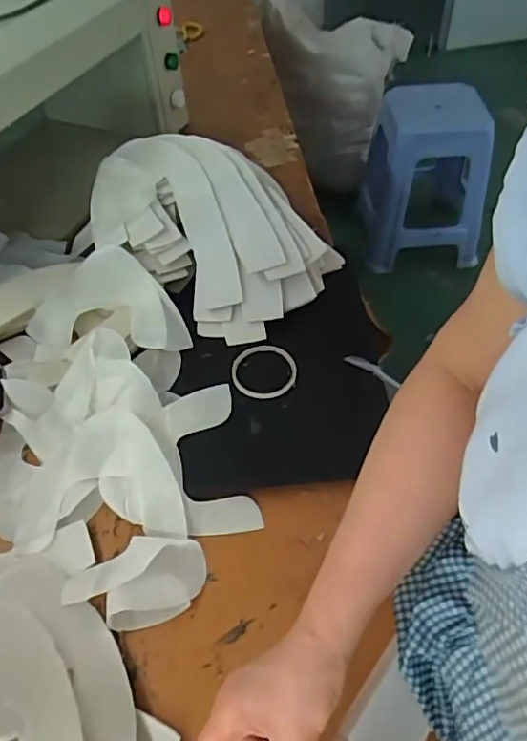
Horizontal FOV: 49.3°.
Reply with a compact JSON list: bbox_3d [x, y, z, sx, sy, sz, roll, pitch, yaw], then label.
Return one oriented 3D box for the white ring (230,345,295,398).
[{"bbox_3d":[0.001,-0.002,0.767,0.085,0.013,0.087,-2,51,-5],"label":"white ring"}]

